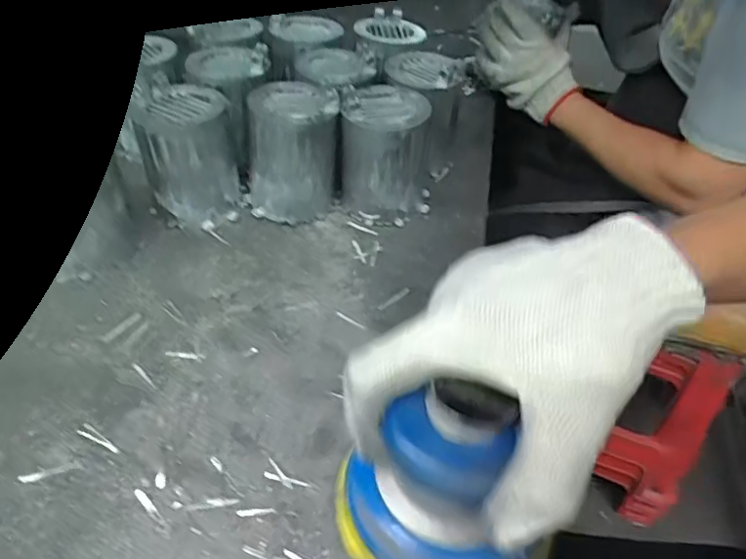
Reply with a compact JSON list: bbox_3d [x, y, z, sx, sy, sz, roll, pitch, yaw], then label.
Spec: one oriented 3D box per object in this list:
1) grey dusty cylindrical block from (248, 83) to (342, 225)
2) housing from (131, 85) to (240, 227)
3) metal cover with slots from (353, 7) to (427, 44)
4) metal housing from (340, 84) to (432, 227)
[{"bbox_3d":[-0.082,-0.130,0.577,0.089,0.118,0.088,2,44,-2],"label":"grey dusty cylindrical block"},{"bbox_3d":[-0.181,-0.118,0.560,0.084,0.114,0.076,-11,46,-14],"label":"housing"},{"bbox_3d":[0.018,-0.309,0.687,0.080,0.028,0.053,-4,44,-7],"label":"metal cover with slots"},{"bbox_3d":[0.015,-0.129,0.580,0.092,0.121,0.087,3,44,0],"label":"metal housing"}]

